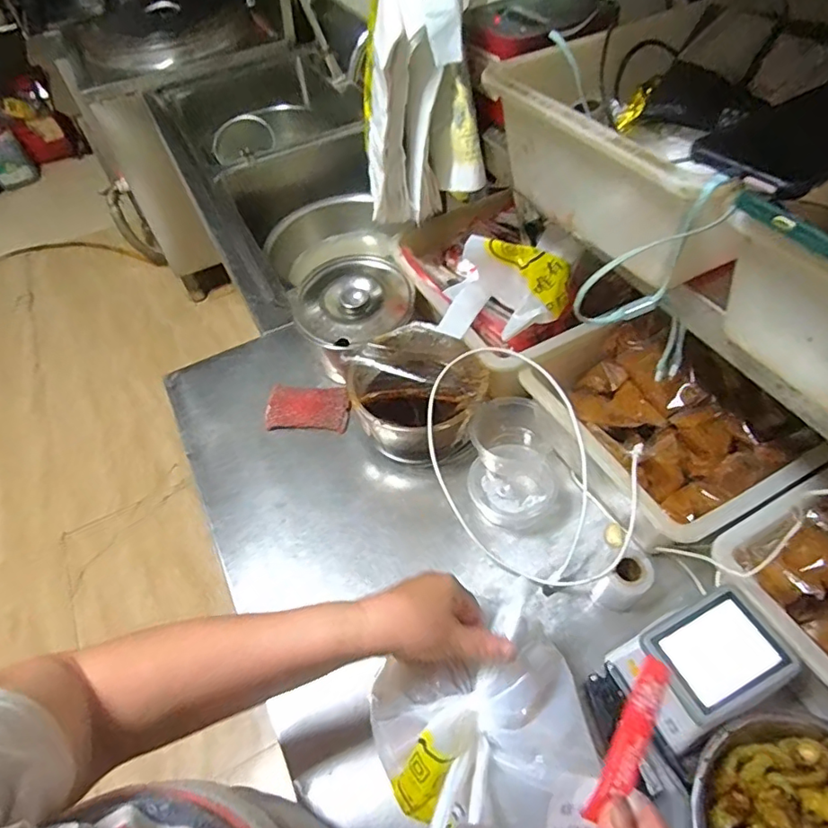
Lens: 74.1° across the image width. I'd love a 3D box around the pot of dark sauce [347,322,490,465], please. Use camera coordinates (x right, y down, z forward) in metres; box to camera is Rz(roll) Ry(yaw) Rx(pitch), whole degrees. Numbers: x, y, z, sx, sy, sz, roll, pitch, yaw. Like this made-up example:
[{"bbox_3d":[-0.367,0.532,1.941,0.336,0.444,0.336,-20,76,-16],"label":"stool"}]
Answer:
[{"bbox_3d":[0.002,-0.022,0.730,0.165,0.094,0.179,-2,53,3],"label":"pot of dark sauce"}]

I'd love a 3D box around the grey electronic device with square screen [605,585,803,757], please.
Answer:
[{"bbox_3d":[0.261,0.229,0.505,0.116,0.076,0.096,-26,55,-14],"label":"grey electronic device with square screen"}]

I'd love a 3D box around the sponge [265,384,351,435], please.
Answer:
[{"bbox_3d":[-0.155,-0.011,0.799,0.123,0.013,0.072,1,53,6],"label":"sponge"}]

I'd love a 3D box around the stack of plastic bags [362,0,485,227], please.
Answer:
[{"bbox_3d":[0.004,-0.413,0.654,0.160,0.342,0.137,4,53,7],"label":"stack of plastic bags"}]

